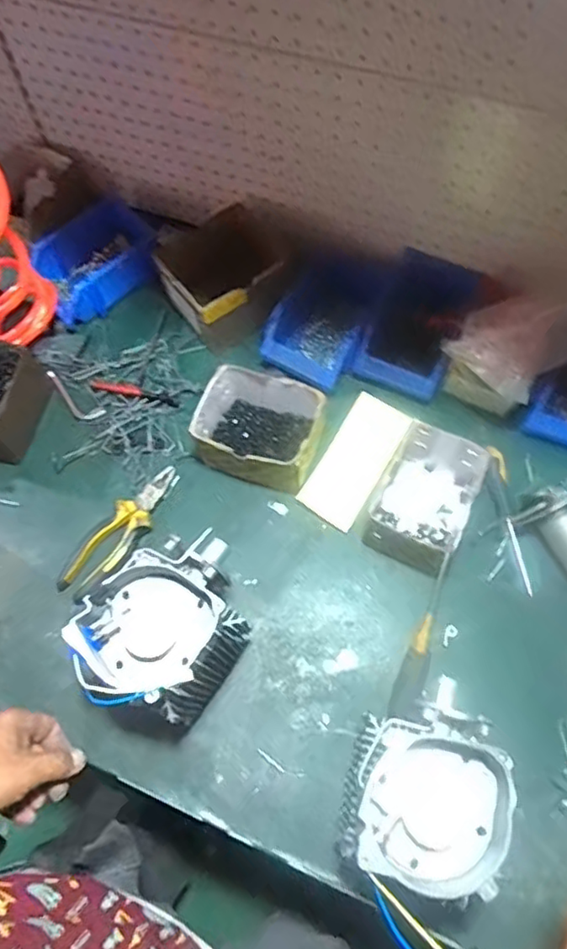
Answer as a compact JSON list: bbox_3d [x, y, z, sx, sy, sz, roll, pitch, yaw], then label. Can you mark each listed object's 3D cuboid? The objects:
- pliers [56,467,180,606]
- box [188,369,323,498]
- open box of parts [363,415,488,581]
[{"bbox_3d":[-0.208,0.072,0.791,0.062,0.015,0.201,35,74,14],"label":"pliers"},{"bbox_3d":[-0.031,-0.060,0.802,0.156,0.082,0.133,15,71,8],"label":"box"},{"bbox_3d":[0.172,0.030,0.751,0.108,0.089,0.152,23,72,11],"label":"open box of parts"}]

